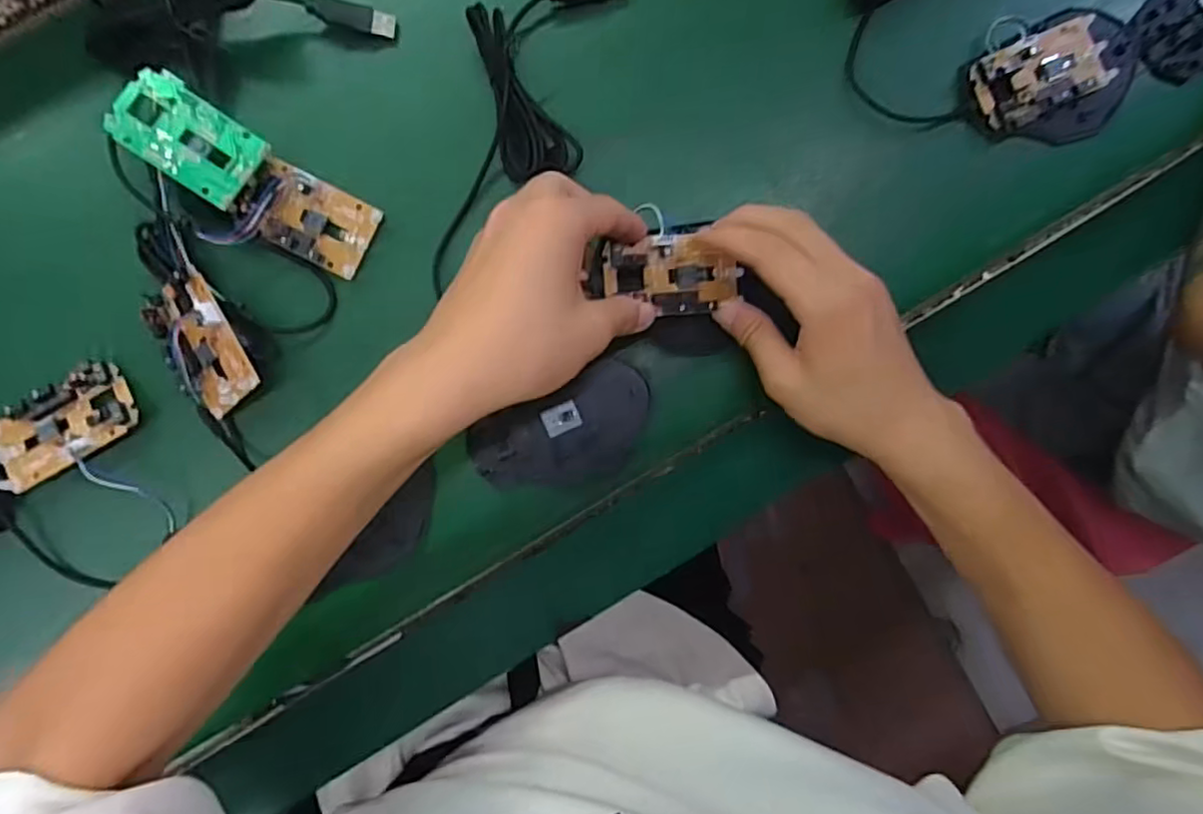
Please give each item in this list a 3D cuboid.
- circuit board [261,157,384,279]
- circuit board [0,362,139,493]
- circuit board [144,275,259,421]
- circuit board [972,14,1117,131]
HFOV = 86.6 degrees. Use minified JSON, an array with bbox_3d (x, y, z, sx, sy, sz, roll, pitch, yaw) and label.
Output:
[{"bbox_3d":[-0.166,-0.108,0.369,0.067,0.014,0.044,27,90,-4],"label":"circuit board"},{"bbox_3d":[-0.304,0.010,0.360,0.079,0.023,0.043,-30,93,-2],"label":"circuit board"},{"bbox_3d":[-0.221,-0.033,0.352,0.043,0.009,0.073,-29,91,18],"label":"circuit board"},{"bbox_3d":[0.267,-0.202,0.386,0.082,0.016,0.046,-25,93,-2],"label":"circuit board"}]

